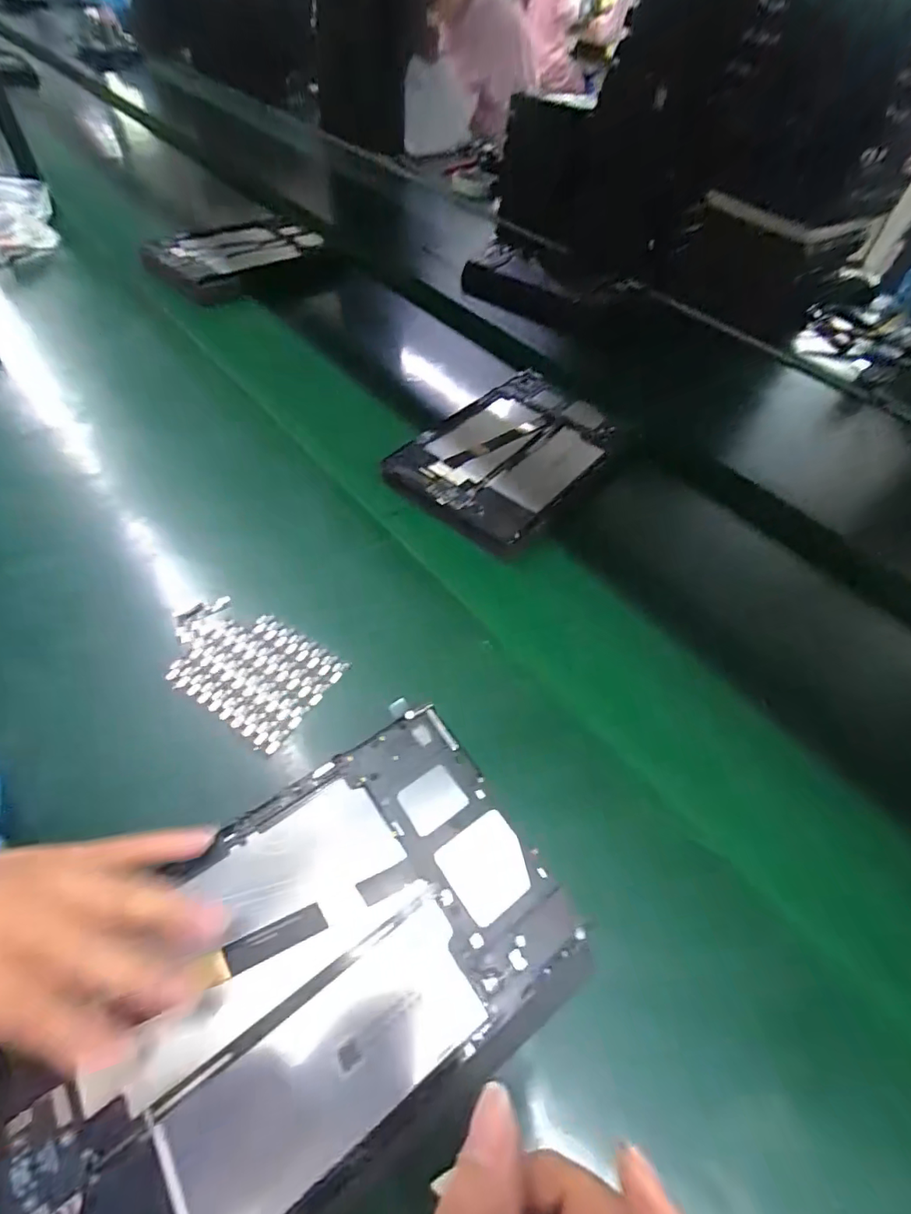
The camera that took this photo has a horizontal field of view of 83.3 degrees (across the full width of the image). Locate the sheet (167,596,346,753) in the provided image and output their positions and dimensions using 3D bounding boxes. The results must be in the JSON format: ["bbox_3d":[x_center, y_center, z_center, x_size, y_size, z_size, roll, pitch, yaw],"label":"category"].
[{"bbox_3d":[-0.145,0.038,0.351,0.120,0.006,0.074,29,56,15],"label":"sheet"}]

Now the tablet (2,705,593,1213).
[{"bbox_3d":[-0.066,0.168,0.236,0.230,0.013,0.154,-29,60,-24],"label":"tablet"}]

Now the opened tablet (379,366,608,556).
[{"bbox_3d":[0.056,-0.149,0.490,0.145,0.015,0.225,35,58,19],"label":"opened tablet"}]

